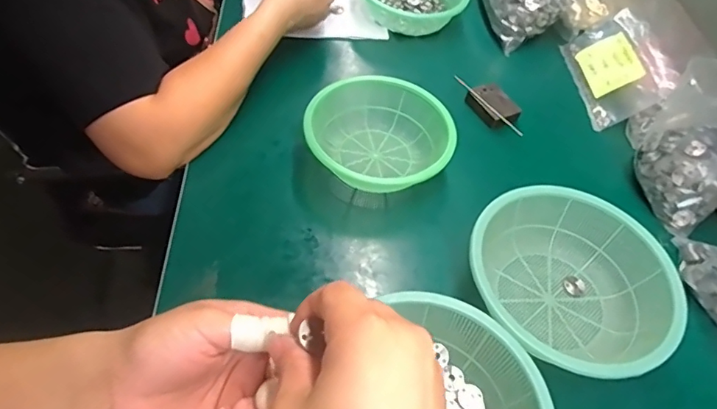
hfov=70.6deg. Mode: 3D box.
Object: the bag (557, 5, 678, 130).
[{"bbox_3d":[0.353,-0.194,0.703,0.025,0.104,0.187,32,42,-38],"label":"bag"}]

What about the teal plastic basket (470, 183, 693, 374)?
[{"bbox_3d":[0.193,0.075,0.478,0.177,0.070,0.177,3,52,-4],"label":"teal plastic basket"}]

